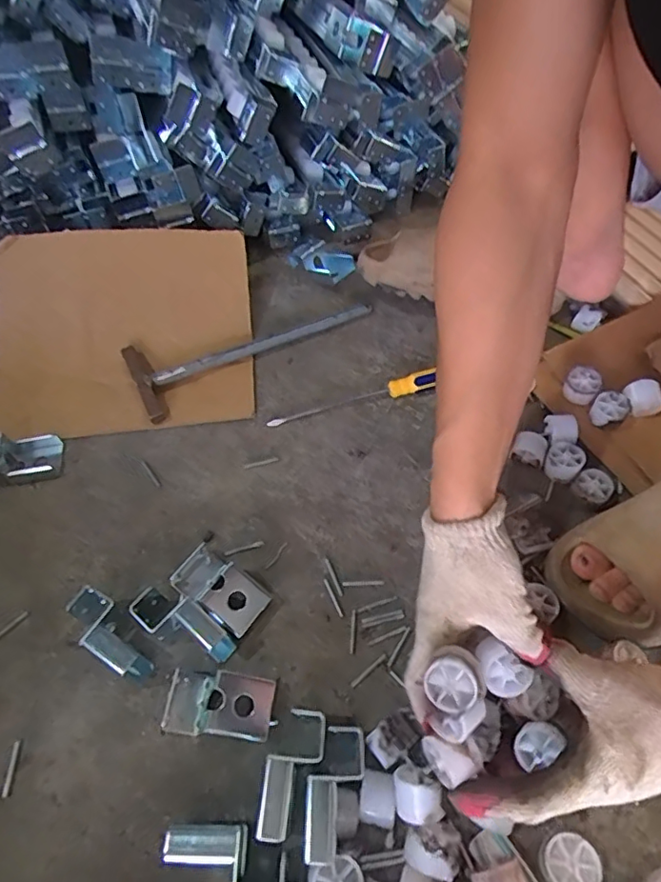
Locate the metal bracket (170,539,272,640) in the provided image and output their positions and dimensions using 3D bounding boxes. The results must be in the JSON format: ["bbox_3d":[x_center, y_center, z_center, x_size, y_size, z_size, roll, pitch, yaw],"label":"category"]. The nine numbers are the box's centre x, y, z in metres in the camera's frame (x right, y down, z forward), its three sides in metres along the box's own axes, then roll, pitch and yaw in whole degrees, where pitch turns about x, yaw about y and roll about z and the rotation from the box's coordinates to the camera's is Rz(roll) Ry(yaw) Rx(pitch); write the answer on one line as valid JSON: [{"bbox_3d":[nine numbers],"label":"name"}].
[{"bbox_3d":[-0.099,0.129,0.477,0.088,0.030,0.044,30,61,20],"label":"metal bracket"}]

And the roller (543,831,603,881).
[{"bbox_3d":[0.160,0.285,0.363,0.035,0.024,0.034,-1,55,1],"label":"roller"}]

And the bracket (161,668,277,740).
[{"bbox_3d":[-0.088,0.206,0.424,0.084,0.033,0.044,3,55,3],"label":"bracket"}]

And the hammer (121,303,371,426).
[{"bbox_3d":[-0.094,-0.120,0.650,0.287,0.024,0.100,-25,58,-15],"label":"hammer"}]

